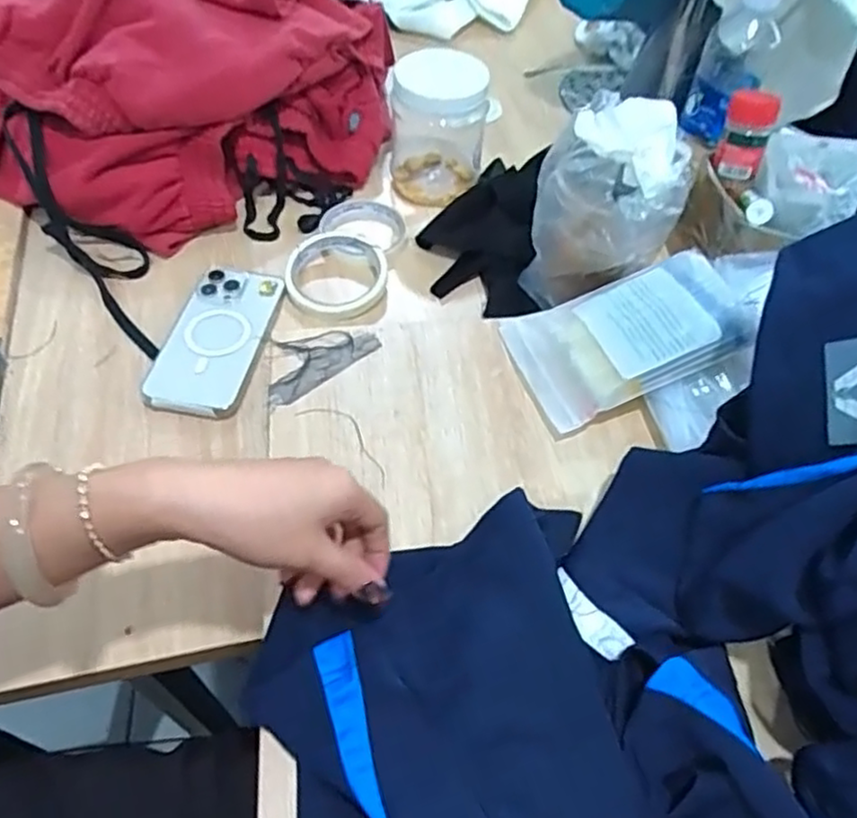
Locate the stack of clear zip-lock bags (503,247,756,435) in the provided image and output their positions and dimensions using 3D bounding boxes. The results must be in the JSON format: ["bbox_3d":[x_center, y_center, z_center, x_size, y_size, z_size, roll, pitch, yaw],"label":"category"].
[{"bbox_3d":[0.152,-0.057,0.538,0.166,0.013,0.117,-21,51,5],"label":"stack of clear zip-lock bags"}]

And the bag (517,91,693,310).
[{"bbox_3d":[0.135,-0.147,0.547,0.109,0.179,0.068,18,55,9],"label":"bag"}]

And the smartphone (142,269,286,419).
[{"bbox_3d":[-0.180,-0.064,0.598,0.087,0.018,0.159,7,54,2],"label":"smartphone"}]

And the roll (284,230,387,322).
[{"bbox_3d":[-0.087,-0.127,0.649,0.091,0.027,0.093,2,54,-3],"label":"roll"}]

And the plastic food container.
[{"bbox_3d":[0.010,-0.291,0.711,0.090,0.120,0.099,2,54,-3],"label":"plastic food container"}]

